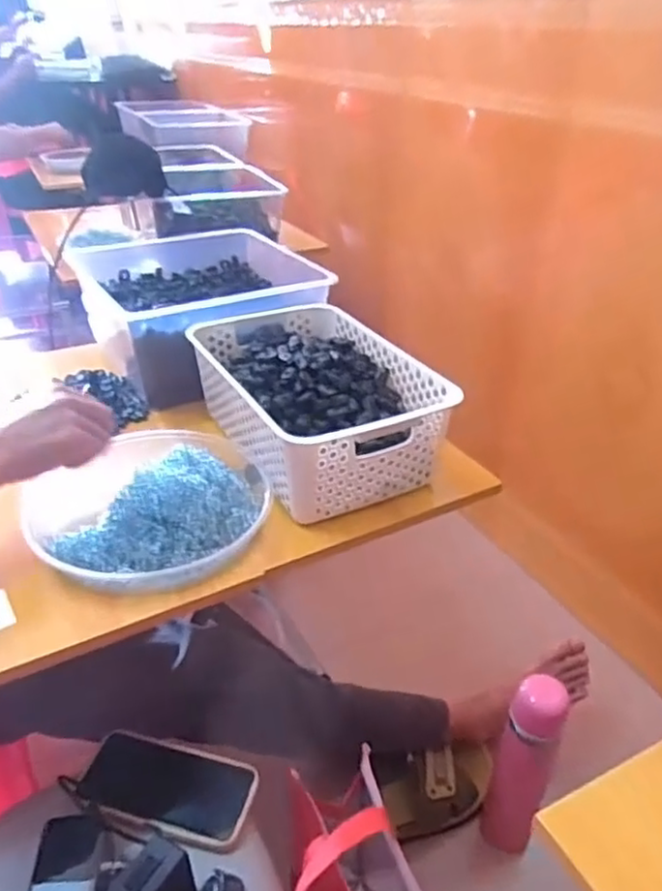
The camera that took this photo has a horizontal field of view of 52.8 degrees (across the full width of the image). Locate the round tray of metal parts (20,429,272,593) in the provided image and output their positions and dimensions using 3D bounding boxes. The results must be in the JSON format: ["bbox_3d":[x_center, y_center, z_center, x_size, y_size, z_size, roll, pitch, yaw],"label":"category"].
[{"bbox_3d":[-0.182,0.052,0.664,0.236,0.057,0.208,-9,34,-14],"label":"round tray of metal parts"}]

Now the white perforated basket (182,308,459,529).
[{"bbox_3d":[-0.023,-0.055,0.787,0.210,0.106,0.308,-16,36,-24],"label":"white perforated basket"}]

